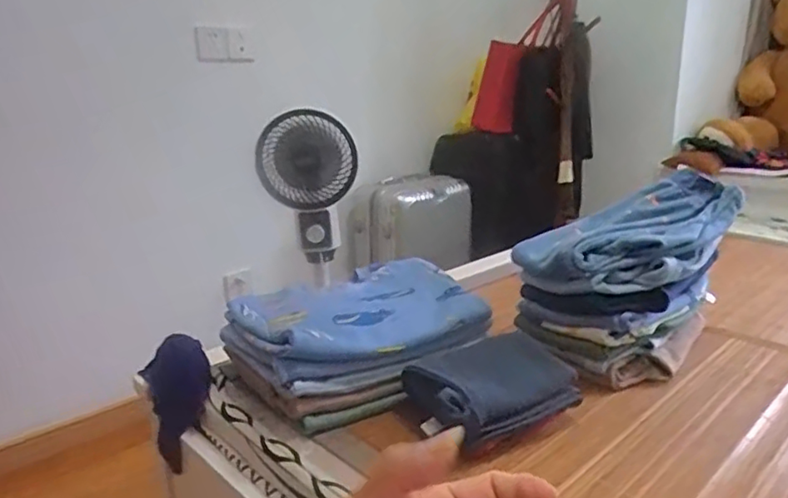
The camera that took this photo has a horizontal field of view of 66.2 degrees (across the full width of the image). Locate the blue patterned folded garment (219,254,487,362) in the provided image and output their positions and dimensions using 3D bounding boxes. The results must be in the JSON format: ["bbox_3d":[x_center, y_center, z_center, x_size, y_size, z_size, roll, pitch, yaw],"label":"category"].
[{"bbox_3d":[-0.051,0.106,0.919,0.349,0.086,0.186,-11,19,-30],"label":"blue patterned folded garment"}]

